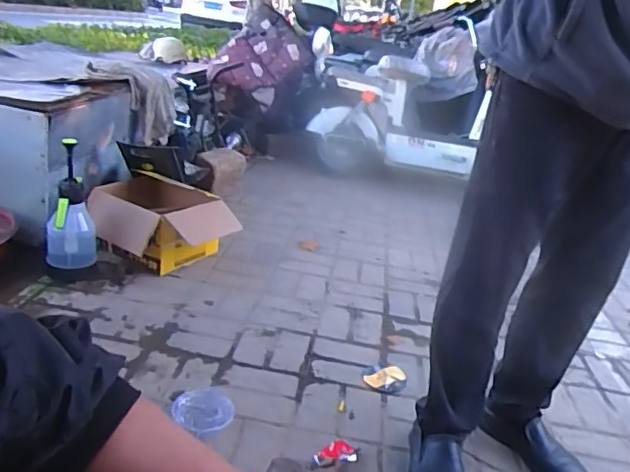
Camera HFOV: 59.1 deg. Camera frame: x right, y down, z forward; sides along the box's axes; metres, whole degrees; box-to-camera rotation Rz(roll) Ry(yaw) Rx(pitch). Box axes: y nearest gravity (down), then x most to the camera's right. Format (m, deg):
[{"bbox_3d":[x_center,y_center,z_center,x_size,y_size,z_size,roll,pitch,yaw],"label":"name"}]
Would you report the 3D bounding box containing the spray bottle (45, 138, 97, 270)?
[{"bbox_3d":[-0.732,-0.078,1.647,0.138,0.406,0.190,-2,24,-26],"label":"spray bottle"}]

